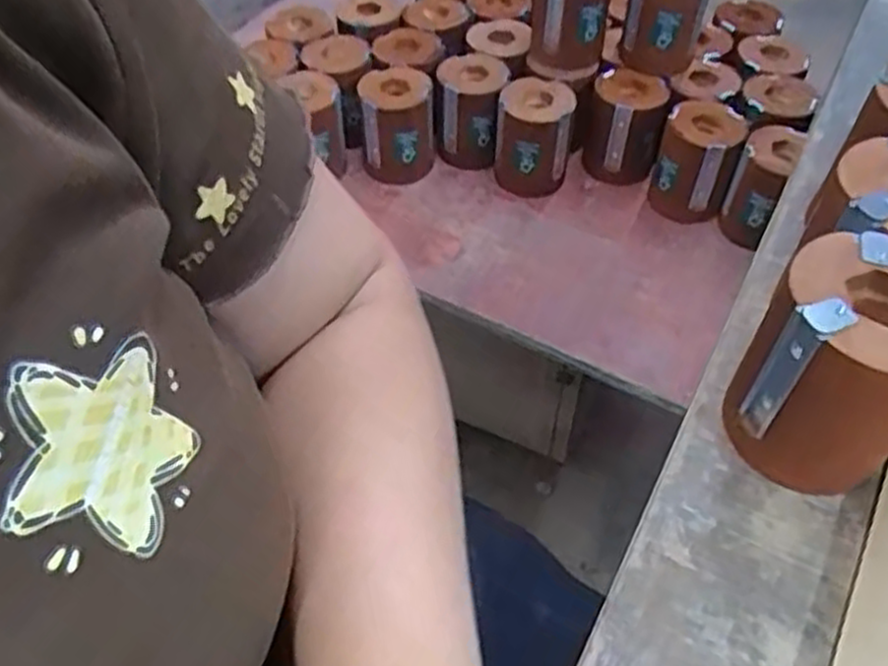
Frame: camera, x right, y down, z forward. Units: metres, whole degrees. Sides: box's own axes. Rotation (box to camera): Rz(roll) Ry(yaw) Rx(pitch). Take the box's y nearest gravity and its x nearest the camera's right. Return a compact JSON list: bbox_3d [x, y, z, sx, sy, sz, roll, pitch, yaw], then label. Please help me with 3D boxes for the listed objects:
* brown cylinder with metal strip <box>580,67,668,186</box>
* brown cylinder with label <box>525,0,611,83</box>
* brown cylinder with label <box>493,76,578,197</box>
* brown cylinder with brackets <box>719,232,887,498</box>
[{"bbox_3d":[0.197,-0.225,0.855,0.079,0.096,0.076,11,52,11],"label":"brown cylinder with metal strip"},{"bbox_3d":[0.132,-0.334,0.815,0.078,0.101,0.081,7,51,8],"label":"brown cylinder with label"},{"bbox_3d":[0.096,-0.213,0.838,0.080,0.096,0.071,7,51,8],"label":"brown cylinder with label"},{"bbox_3d":[0.181,0.014,0.358,0.072,0.101,0.076,28,56,20],"label":"brown cylinder with brackets"}]

